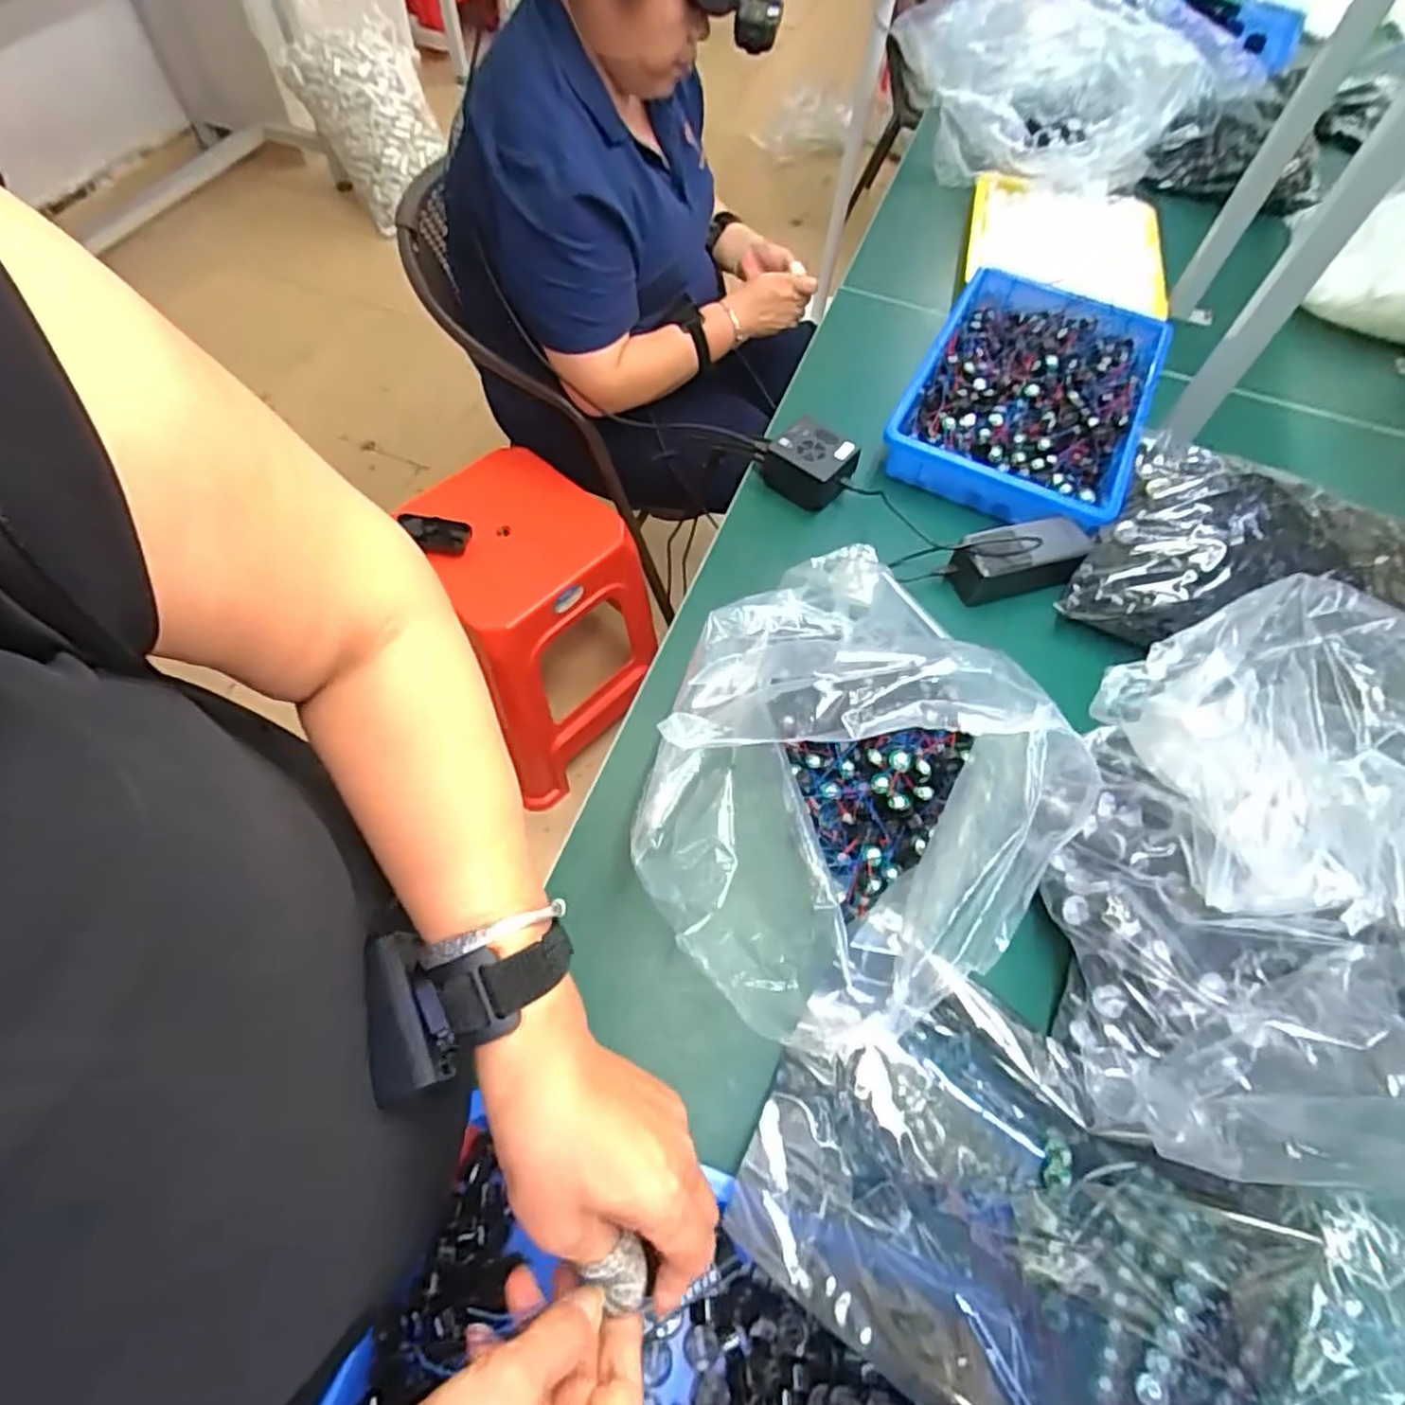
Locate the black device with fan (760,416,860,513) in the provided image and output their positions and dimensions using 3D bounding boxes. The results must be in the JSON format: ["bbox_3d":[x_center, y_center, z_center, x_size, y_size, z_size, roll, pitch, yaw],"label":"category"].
[{"bbox_3d":[0.113,-0.248,0.764,0.081,0.061,0.062,39,66,18],"label":"black device with fan"}]

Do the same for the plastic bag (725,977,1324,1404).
[{"bbox_3d":[0.195,0.317,0.427,0.323,0.049,0.215,30,63,14],"label":"plastic bag"}]

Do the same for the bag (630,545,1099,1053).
[{"bbox_3d":[0.102,0.078,0.494,0.248,0.219,0.271,36,65,17],"label":"bag"}]

